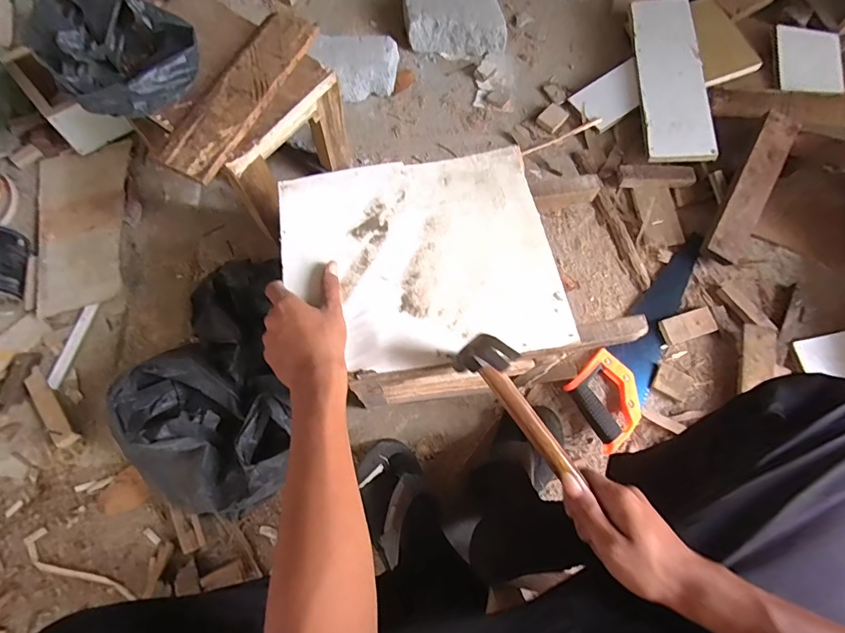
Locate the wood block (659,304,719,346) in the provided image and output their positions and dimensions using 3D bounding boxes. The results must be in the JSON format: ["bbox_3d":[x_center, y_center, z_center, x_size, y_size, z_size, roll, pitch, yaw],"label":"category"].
[{"bbox_3d":[0.451,0.016,0.752,0.090,0.014,0.043,-17,72,-4],"label":"wood block"}]

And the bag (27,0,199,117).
[{"bbox_3d":[-0.418,-0.368,0.626,0.186,0.084,0.142,-37,74,-14],"label":"bag"}]

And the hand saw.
[{"bbox_3d":[0.400,0.032,0.750,0.122,0.025,0.403,42,77,14],"label":"hand saw"}]

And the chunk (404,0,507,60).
[{"bbox_3d":[0.069,-0.668,0.980,0.203,0.065,0.189,-3,72,0],"label":"chunk"}]

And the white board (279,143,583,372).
[{"bbox_3d":[-0.005,-0.073,0.514,0.302,0.014,0.255,-10,72,-2],"label":"white board"}]

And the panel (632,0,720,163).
[{"bbox_3d":[0.498,-0.480,0.886,0.126,0.024,0.376,2,76,9],"label":"panel"}]

